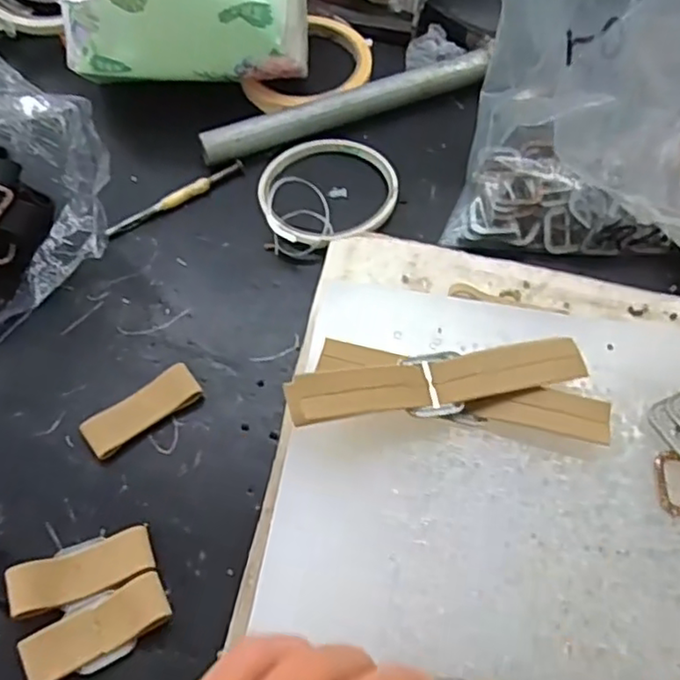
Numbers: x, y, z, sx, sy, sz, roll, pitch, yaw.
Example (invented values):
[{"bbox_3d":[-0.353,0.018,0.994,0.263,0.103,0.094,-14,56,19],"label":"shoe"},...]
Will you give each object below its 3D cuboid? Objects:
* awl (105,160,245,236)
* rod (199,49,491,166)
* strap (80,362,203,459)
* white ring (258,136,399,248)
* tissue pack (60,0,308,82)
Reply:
[{"bbox_3d":[-0.100,-0.088,0.395,0.094,0.006,0.007,-33,67,-16],"label":"awl"},{"bbox_3d":[0.006,-0.155,0.425,0.200,0.020,0.019,-19,64,-10],"label":"rod"},{"bbox_3d":[-0.101,0.036,0.329,0.060,0.007,0.022,-34,67,-17],"label":"strap"},{"bbox_3d":[-0.009,-0.094,0.396,0.085,0.014,0.095,25,59,15],"label":"white ring"},{"bbox_3d":[-0.097,-0.211,0.409,0.149,0.097,0.076,0,62,-2],"label":"tissue pack"}]

